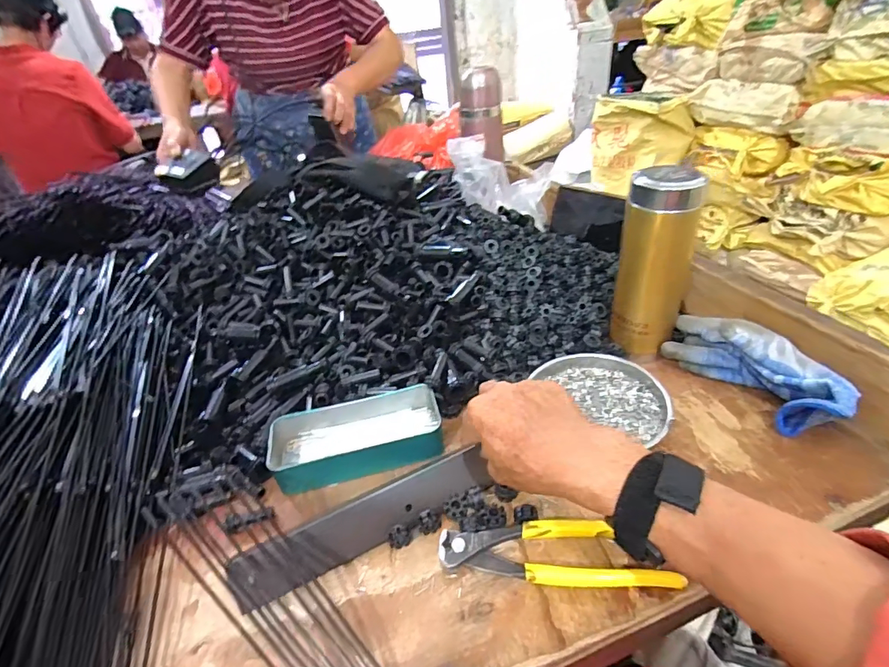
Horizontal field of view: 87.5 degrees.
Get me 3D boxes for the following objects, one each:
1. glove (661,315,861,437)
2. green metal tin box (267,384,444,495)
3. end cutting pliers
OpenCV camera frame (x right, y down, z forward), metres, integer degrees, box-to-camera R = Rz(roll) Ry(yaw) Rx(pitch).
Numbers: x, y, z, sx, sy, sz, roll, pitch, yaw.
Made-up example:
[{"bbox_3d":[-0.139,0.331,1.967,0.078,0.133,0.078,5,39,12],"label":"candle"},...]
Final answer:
[{"bbox_3d":[0.285,0.029,0.430,0.056,0.065,0.161,-26,41,-24],"label":"glove"},{"bbox_3d":[-0.081,0.094,0.434,0.153,0.036,0.075,-12,37,-6],"label":"green metal tin box"},{"bbox_3d":[0.078,0.158,0.334,0.161,0.016,0.041,-2,37,6],"label":"end cutting pliers"}]

